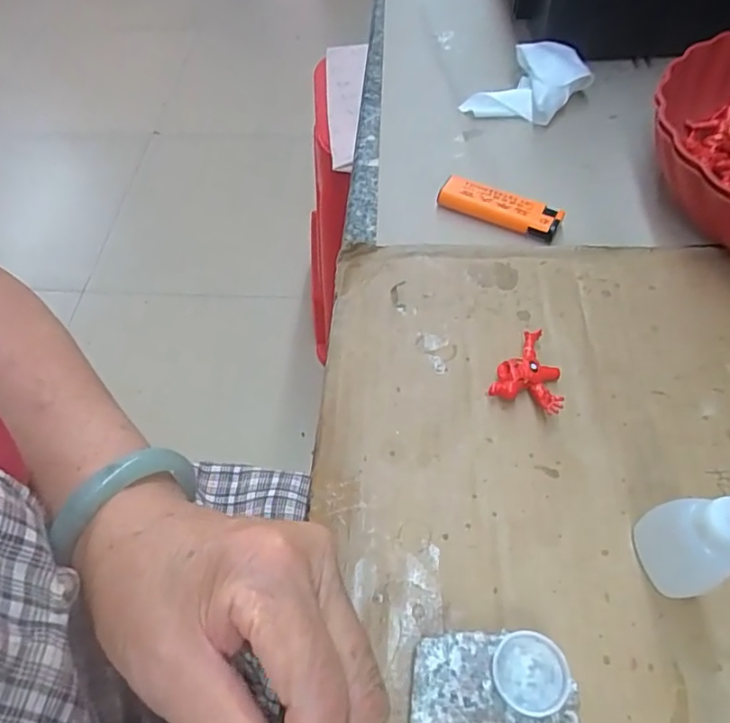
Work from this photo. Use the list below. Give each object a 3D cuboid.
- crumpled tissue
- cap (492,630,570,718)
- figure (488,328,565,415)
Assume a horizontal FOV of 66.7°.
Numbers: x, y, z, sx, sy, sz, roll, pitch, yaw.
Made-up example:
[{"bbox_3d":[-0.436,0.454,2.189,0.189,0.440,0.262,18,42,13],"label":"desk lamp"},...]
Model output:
[{"bbox_3d":[0.125,-0.211,0.422,0.081,0.031,0.056,-38,63,-20],"label":"crumpled tissue"},{"bbox_3d":[0.061,0.115,0.205,0.026,0.005,0.026,2,61,10],"label":"cap"},{"bbox_3d":[0.089,0.004,0.289,0.035,0.016,0.044,22,61,16],"label":"figure"}]

